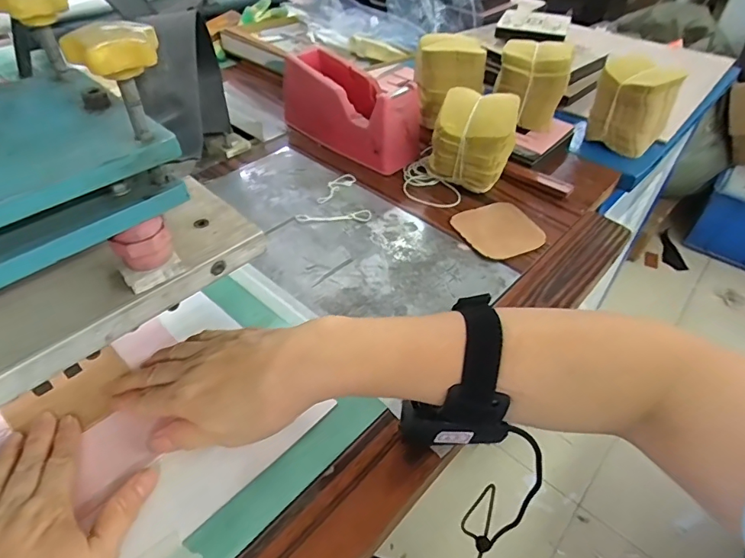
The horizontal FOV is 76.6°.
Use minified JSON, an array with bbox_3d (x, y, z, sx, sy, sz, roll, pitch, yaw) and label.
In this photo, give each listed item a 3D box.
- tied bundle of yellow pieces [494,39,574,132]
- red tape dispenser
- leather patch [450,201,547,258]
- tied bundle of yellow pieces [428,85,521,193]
[{"bbox_3d":[0.200,-0.244,0.596,0.084,0.093,0.060,14,46,11],"label":"tied bundle of yellow pieces"},{"bbox_3d":[-0.030,-0.218,0.605,0.199,0.092,0.073,34,53,28],"label":"red tape dispenser"},{"bbox_3d":[0.136,-0.052,0.499,0.085,0.010,0.068,-13,57,-16],"label":"leather patch"},{"bbox_3d":[0.113,-0.149,0.533,0.090,0.102,0.070,11,45,8],"label":"tied bundle of yellow pieces"}]

